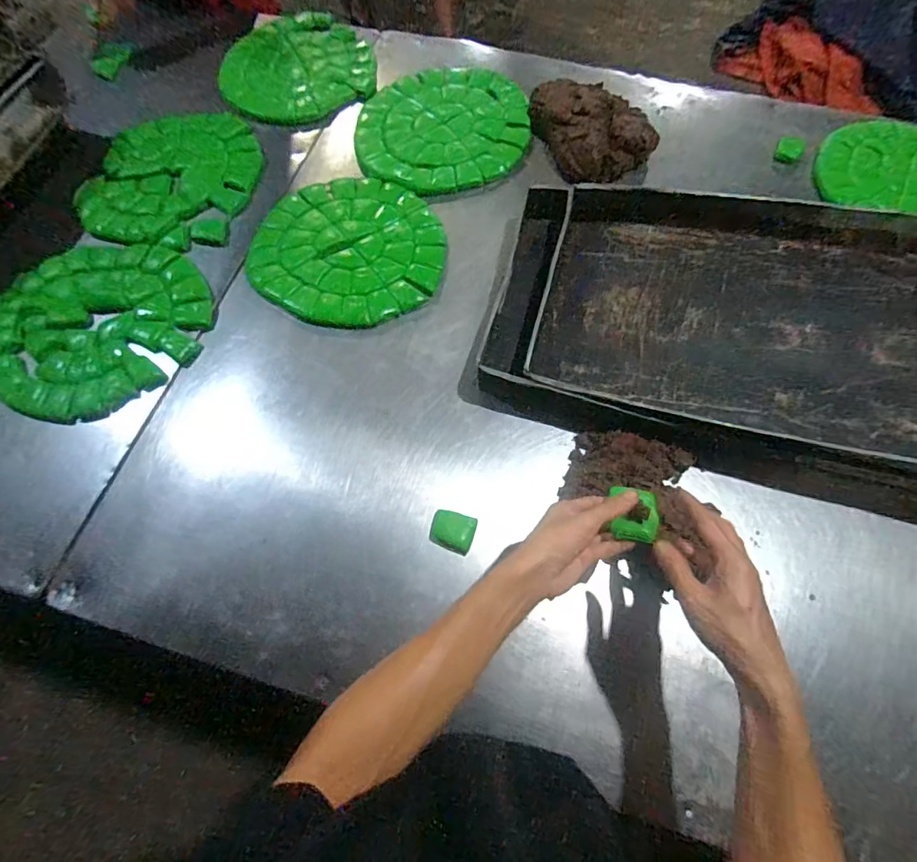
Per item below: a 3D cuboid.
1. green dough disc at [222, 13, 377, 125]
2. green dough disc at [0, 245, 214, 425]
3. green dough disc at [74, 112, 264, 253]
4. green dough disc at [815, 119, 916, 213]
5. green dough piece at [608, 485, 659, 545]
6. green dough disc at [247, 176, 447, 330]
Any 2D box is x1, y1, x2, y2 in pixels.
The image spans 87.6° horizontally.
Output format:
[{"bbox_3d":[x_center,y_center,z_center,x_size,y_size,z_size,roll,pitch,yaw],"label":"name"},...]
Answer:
[{"bbox_3d":[-0.345,-0.769,0.996,0.299,0.019,0.351,-28,69,-10],"label":"green dough disc"},{"bbox_3d":[-0.556,-0.174,0.736,0.310,0.033,0.301,-1,67,1],"label":"green dough disc"},{"bbox_3d":[-0.502,-0.462,0.852,0.278,0.026,0.319,10,68,6],"label":"green dough disc"},{"bbox_3d":[0.774,-0.467,0.835,0.258,0.016,0.215,11,71,13],"label":"green dough disc"},{"bbox_3d":[0.181,0.085,0.490,0.044,0.016,0.056,7,67,5],"label":"green dough piece"},{"bbox_3d":[-0.181,-0.305,0.788,0.309,0.010,0.302,-1,67,1],"label":"green dough disc"}]

